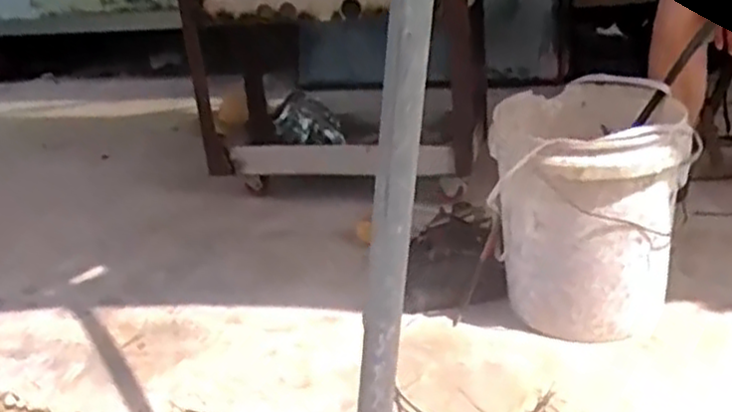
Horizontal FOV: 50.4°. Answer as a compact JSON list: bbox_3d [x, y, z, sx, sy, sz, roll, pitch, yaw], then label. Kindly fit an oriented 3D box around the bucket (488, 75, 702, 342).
[{"bbox_3d":[0.371,0.023,1.330,0.294,0.387,0.316,-3,18,5],"label":"bucket"}]

